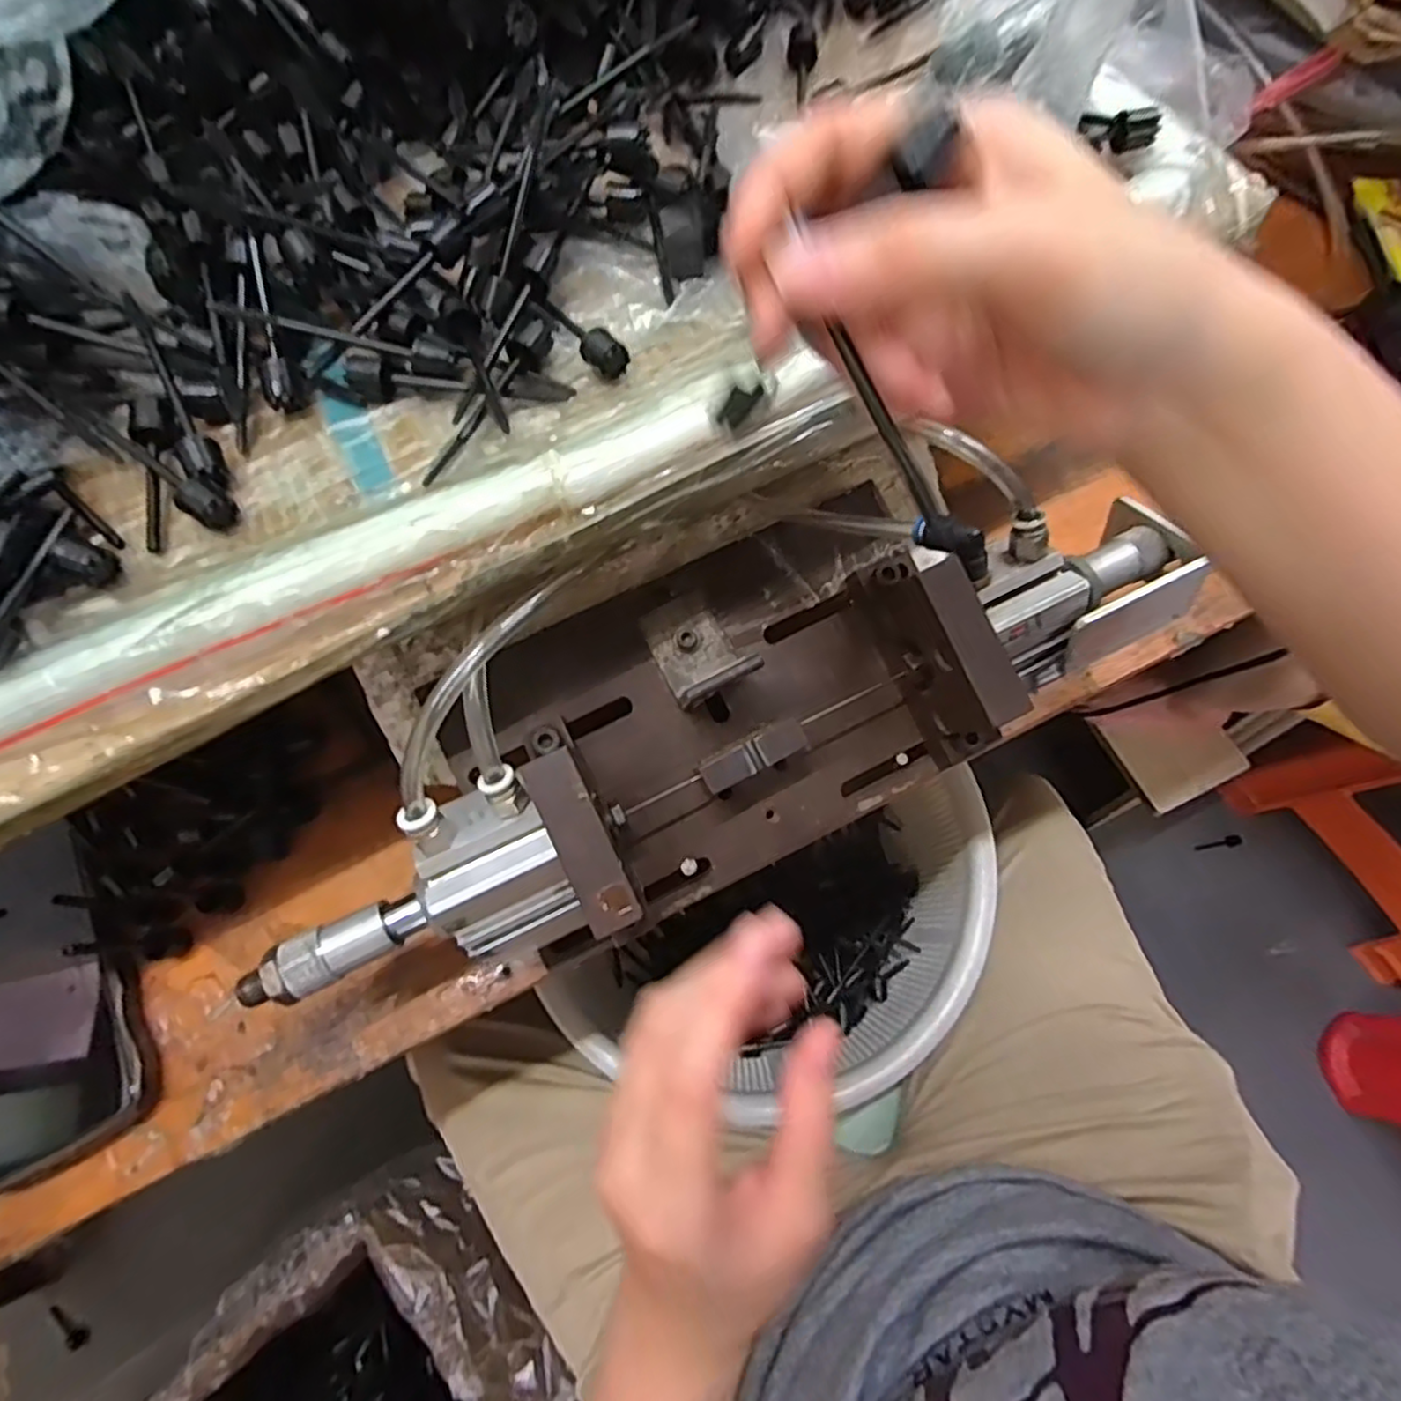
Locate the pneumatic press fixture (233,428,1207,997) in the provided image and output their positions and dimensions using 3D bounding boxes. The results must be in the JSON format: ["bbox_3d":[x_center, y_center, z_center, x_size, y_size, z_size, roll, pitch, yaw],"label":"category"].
[{"bbox_3d":[0.005,0.005,0.328,0.411,0.109,0.138,-26,71,-8],"label":"pneumatic press fixture"}]

